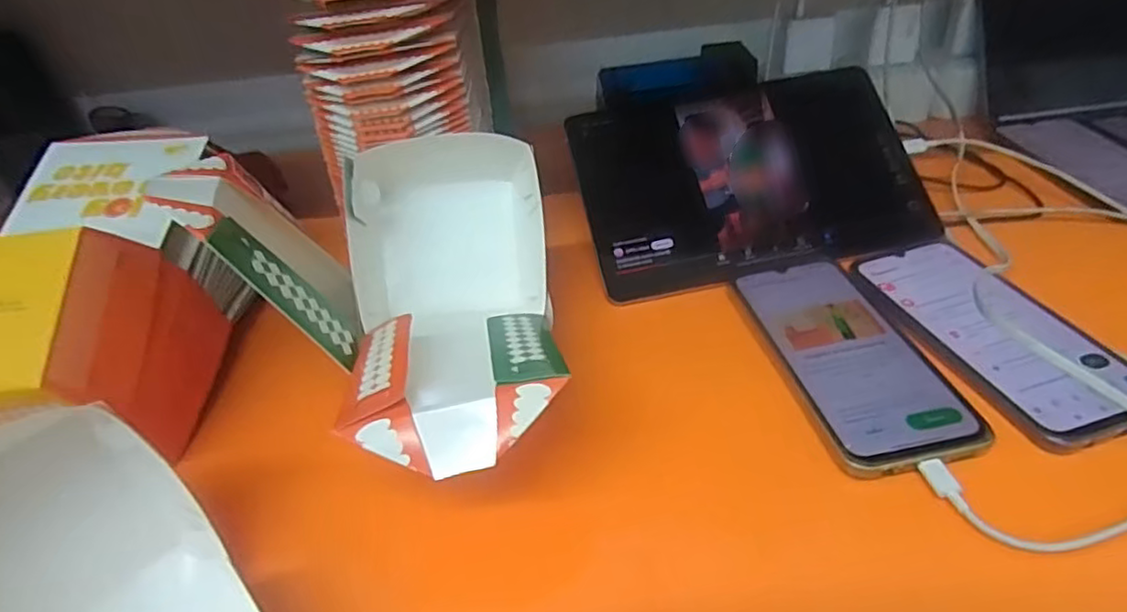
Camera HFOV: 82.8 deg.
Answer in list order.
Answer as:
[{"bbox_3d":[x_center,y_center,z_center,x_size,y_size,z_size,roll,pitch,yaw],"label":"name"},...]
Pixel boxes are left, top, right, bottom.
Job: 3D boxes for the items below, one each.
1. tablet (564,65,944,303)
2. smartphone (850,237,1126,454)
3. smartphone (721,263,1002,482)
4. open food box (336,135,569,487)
[{"bbox_3d":[0.140,-0.100,0.491,0.249,0.007,0.164,-11,69,-3],"label":"tablet"},{"bbox_3d":[0.261,0.008,0.389,0.085,0.010,0.176,-15,40,-9],"label":"smartphone"},{"bbox_3d":[0.168,0.027,0.388,0.082,0.008,0.169,-11,39,-5],"label":"smartphone"},{"bbox_3d":[-0.067,0.002,0.362,0.122,0.109,0.218,-7,37,0],"label":"open food box"}]

